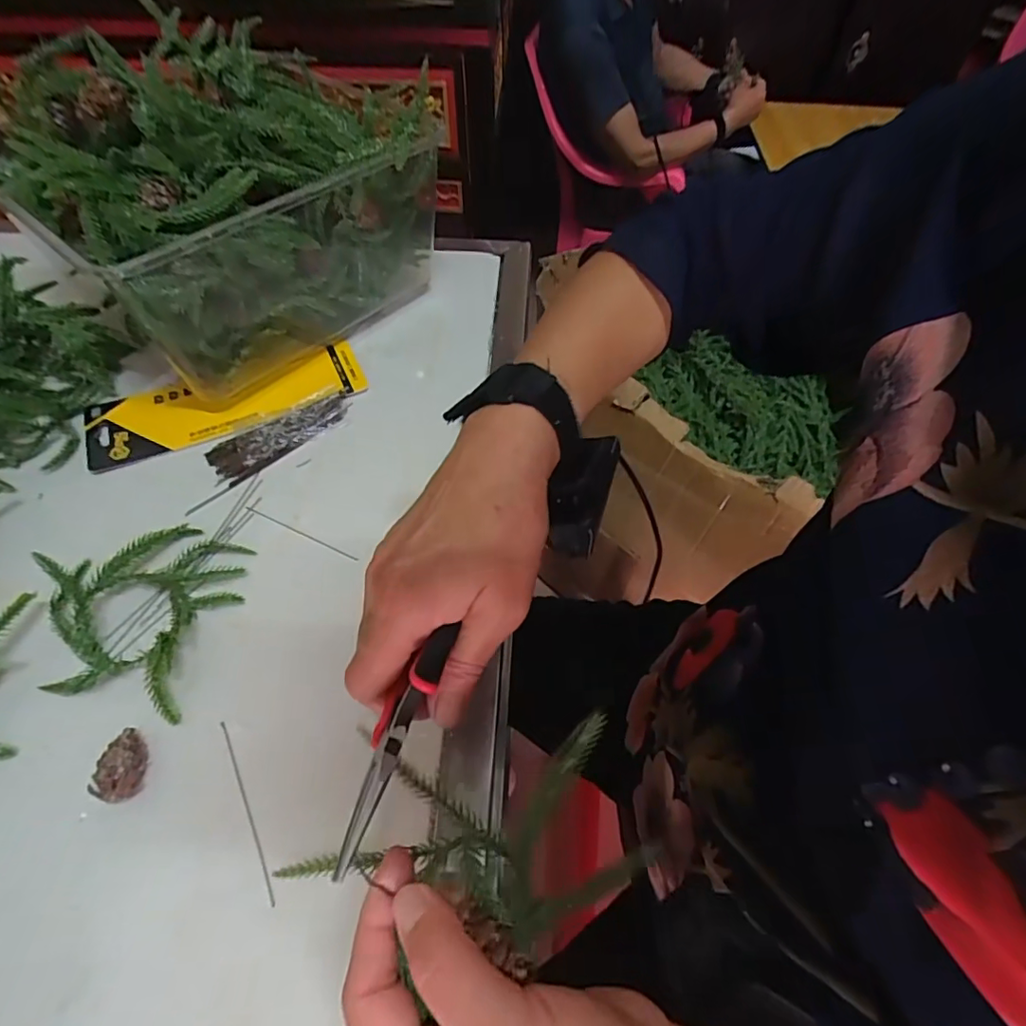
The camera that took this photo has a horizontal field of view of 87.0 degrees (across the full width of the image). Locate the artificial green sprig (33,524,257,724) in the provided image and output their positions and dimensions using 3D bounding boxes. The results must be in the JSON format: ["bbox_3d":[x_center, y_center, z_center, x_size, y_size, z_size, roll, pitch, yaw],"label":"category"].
[{"bbox_3d":[-0.253,0.054,0.346,0.141,0.022,0.118,11,55,6],"label":"artificial green sprig"}]

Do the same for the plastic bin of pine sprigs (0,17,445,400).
[{"bbox_3d":[-0.223,-0.251,0.457,0.204,0.196,0.266,38,62,22],"label":"plastic bin of pine sprigs"}]

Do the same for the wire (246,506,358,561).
[{"bbox_3d":[-0.153,0.014,0.391,0.098,0.004,0.004,23,58,14],"label":"wire"}]

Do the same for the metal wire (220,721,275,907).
[{"bbox_3d":[-0.143,0.157,0.290,0.004,0.004,0.100,-26,59,-18],"label":"metal wire"}]

